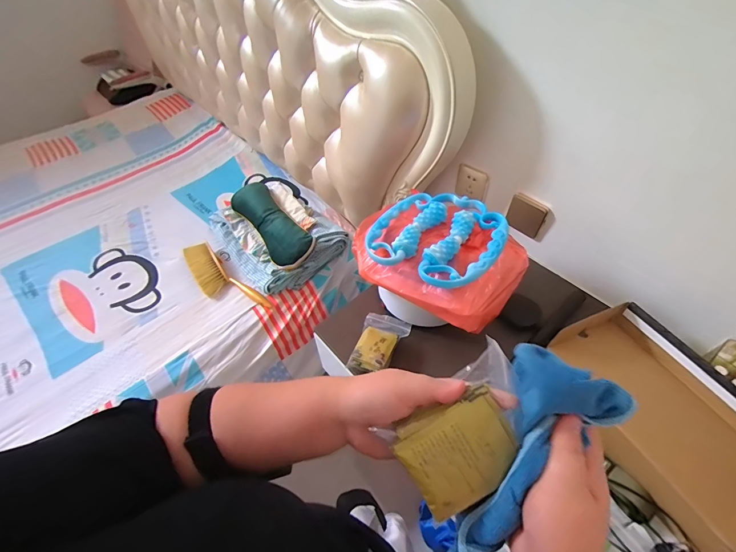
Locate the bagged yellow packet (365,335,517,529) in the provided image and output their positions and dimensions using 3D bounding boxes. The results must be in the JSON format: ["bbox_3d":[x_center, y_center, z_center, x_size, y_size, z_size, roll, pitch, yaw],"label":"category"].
[{"bbox_3d":[0.080,0.121,0.266,0.119,0.010,0.078,-40,82,-3],"label":"bagged yellow packet"}]

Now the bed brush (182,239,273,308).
[{"bbox_3d":[-0.463,0.012,1.069,0.357,0.055,0.111,34,59,26],"label":"bed brush"}]

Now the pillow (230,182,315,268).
[{"bbox_3d":[-0.330,-0.183,1.144,0.128,0.061,0.432,-33,57,-23],"label":"pillow"}]

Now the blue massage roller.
[{"bbox_3d":[0.131,-0.084,0.630,0.227,0.041,0.221,29,57,23],"label":"blue massage roller"}]

